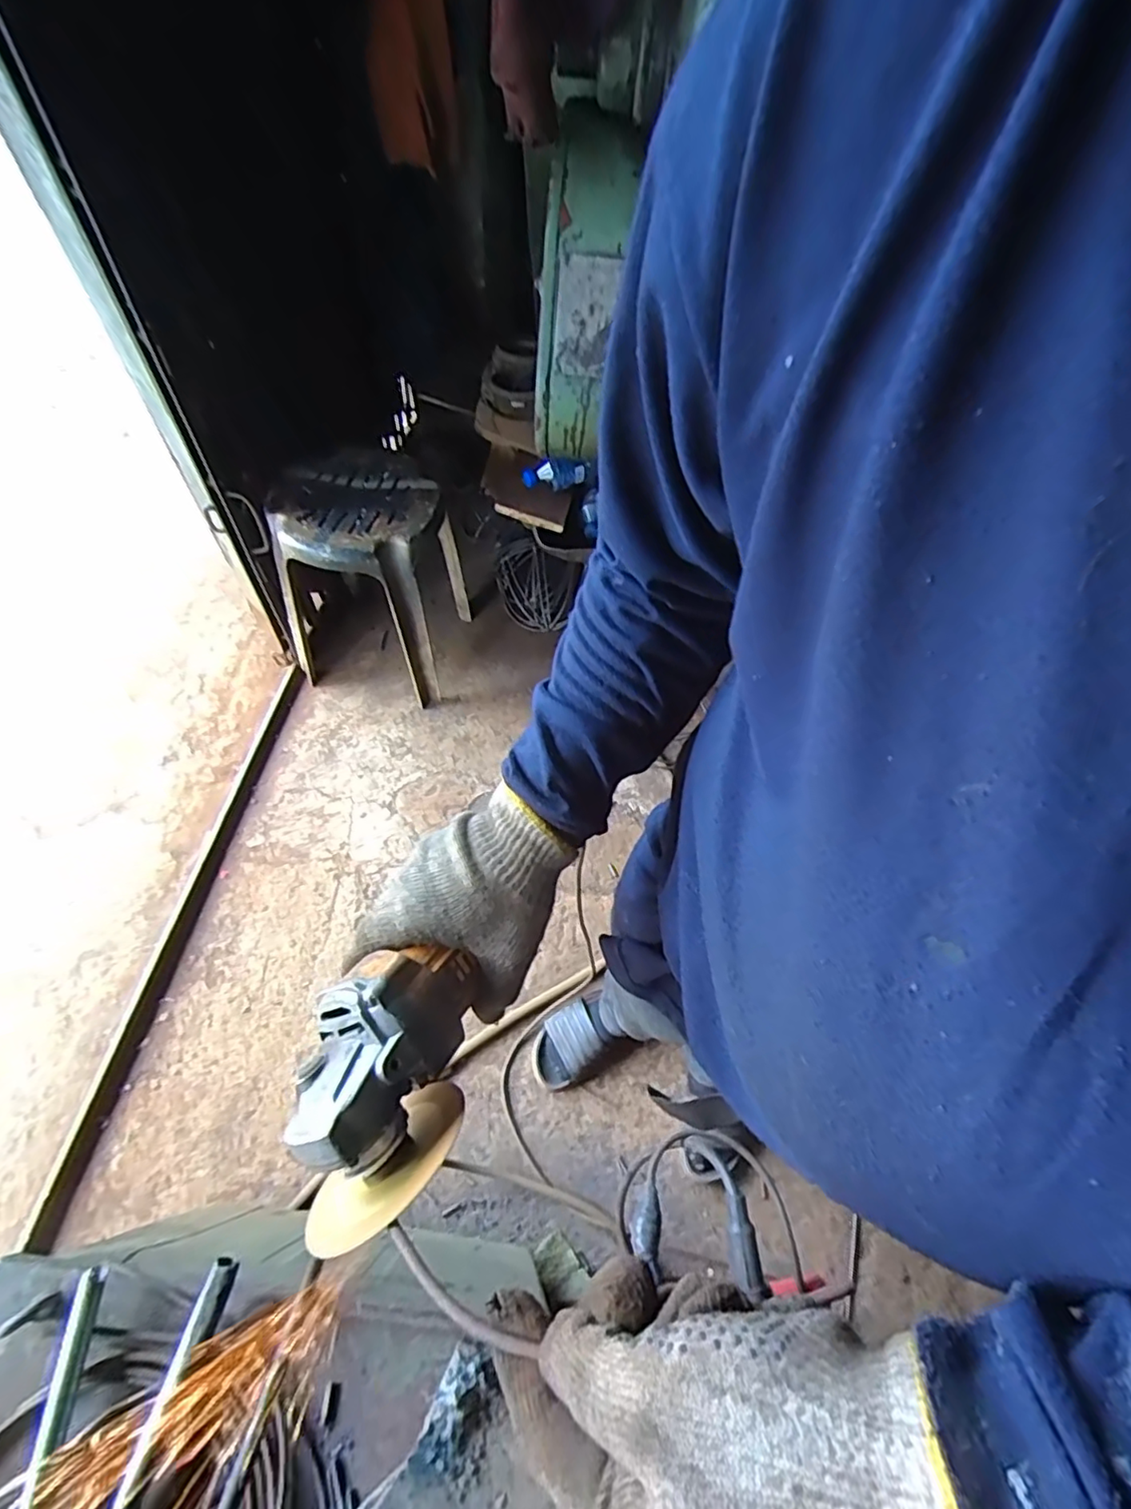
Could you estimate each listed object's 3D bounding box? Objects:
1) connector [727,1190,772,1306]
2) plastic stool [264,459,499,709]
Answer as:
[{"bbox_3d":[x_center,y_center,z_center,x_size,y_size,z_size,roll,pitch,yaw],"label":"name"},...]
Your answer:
[{"bbox_3d":[0.201,0.550,0.689,0.031,0.021,0.090,-4,61,-6],"label":"connector"},{"bbox_3d":[-0.406,-0.357,1.335,0.308,0.438,0.324,26,62,11],"label":"plastic stool"}]

